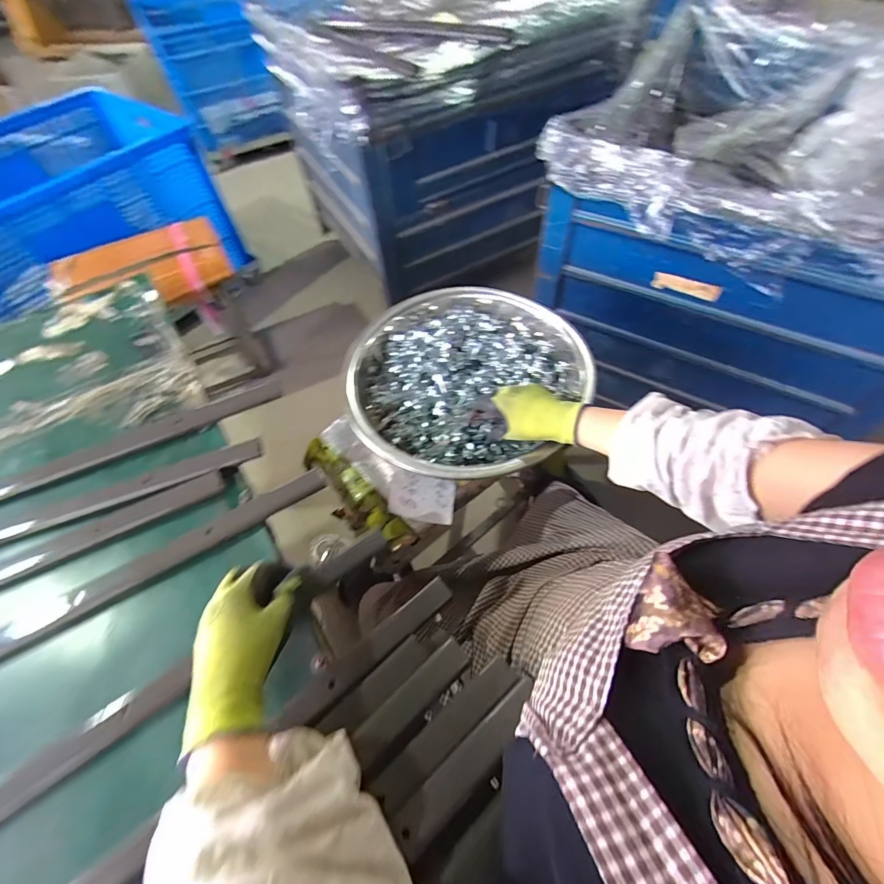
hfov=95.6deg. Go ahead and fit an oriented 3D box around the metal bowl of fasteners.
[{"bbox_3d":[0.039,-0.100,0.653,0.346,0.080,0.372,-1,58,2],"label":"metal bowl of fasteners"}]

